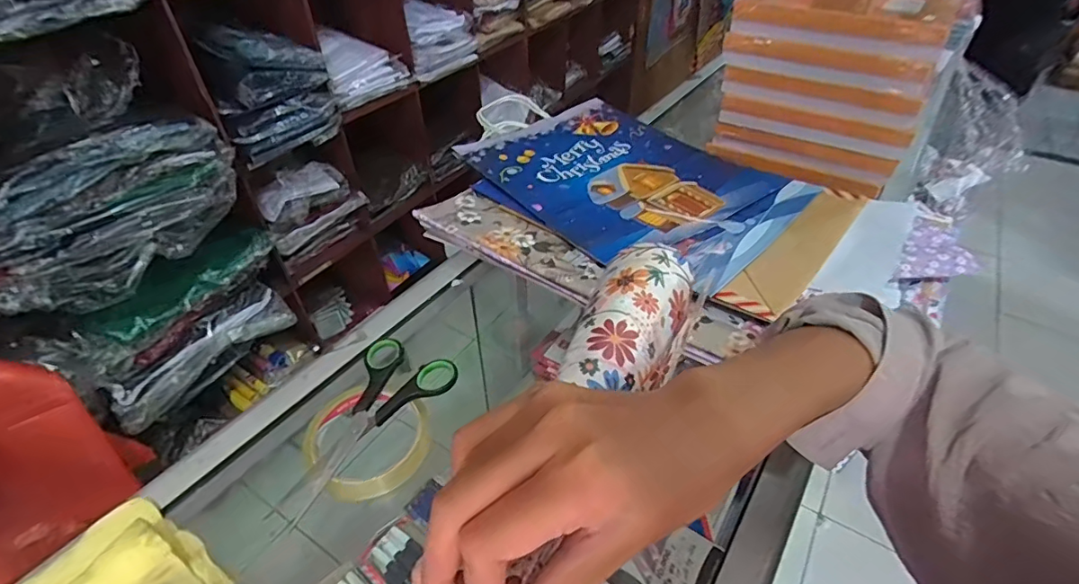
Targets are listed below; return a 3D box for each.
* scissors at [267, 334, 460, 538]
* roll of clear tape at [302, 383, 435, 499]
[{"bbox_3d":[-0.142,0.093,0.403,0.075,0.016,0.156,30,50,29],"label":"scissors"},{"bbox_3d":[-0.130,0.113,0.405,0.085,0.032,0.085,0,42,0],"label":"roll of clear tape"}]

